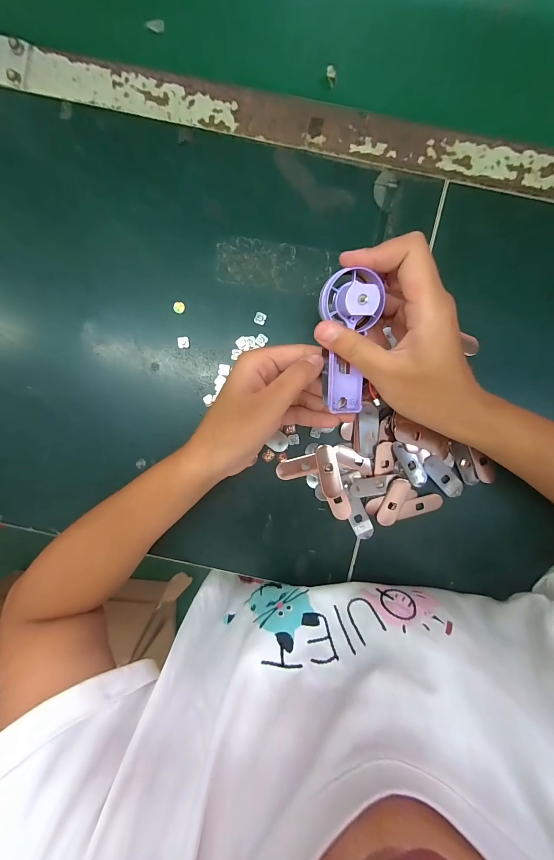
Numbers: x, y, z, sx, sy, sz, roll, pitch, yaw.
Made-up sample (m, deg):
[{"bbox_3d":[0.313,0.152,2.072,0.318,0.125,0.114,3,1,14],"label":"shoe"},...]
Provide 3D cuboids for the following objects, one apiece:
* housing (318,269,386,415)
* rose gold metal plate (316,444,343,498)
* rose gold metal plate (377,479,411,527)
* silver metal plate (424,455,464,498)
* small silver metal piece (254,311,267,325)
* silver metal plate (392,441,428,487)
[{"bbox_3d":[0.047,-0.054,0.203,0.038,0.015,0.090,-1,120,2],"label":"housing"},{"bbox_3d":[0.050,0.039,0.291,0.019,0.004,0.050,-11,91,16],"label":"rose gold metal plate"},{"bbox_3d":[0.112,0.069,0.293,0.018,0.004,0.048,22,99,6],"label":"rose gold metal plate"},{"bbox_3d":[0.159,0.044,0.290,0.020,0.006,0.048,-42,92,5],"label":"silver metal plate"},{"bbox_3d":[-0.016,-0.103,0.283,0.010,0.004,0.011,20,95,0],"label":"small silver metal piece"},{"bbox_3d":[0.124,0.032,0.283,0.017,0.005,0.049,-33,98,-4],"label":"silver metal plate"}]

